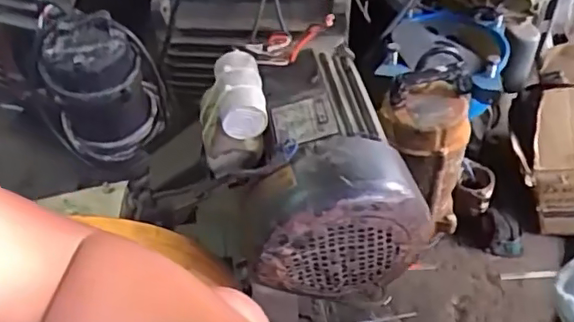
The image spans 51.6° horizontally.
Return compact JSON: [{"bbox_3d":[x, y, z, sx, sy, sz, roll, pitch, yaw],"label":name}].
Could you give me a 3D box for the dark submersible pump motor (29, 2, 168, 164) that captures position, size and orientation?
[{"bbox_3d":[-0.310,-0.128,0.990,0.181,0.218,0.139,-6,44,0],"label":"dark submersible pump motor"}]

